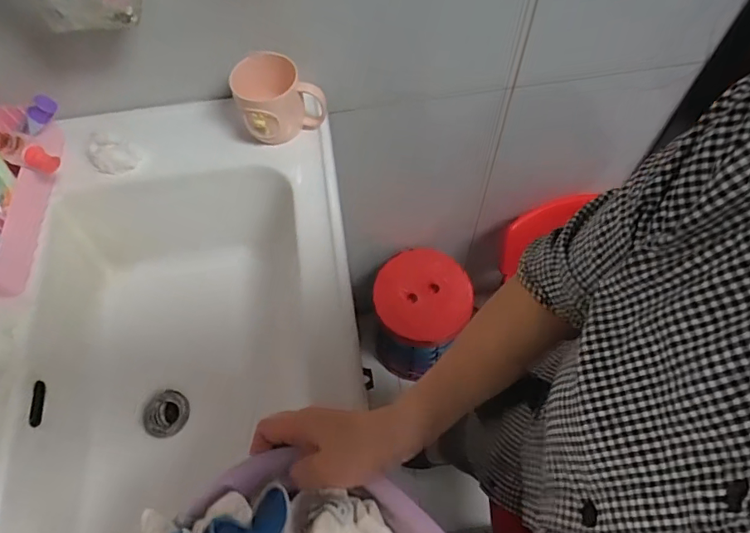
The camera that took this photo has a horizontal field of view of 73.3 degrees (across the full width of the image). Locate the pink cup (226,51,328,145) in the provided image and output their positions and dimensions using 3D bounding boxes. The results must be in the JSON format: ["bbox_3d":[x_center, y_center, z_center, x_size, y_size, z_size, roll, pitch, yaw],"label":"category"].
[{"bbox_3d":[-0.125,-0.212,0.649,0.104,0.104,0.077,-25,63,-11],"label":"pink cup"}]

